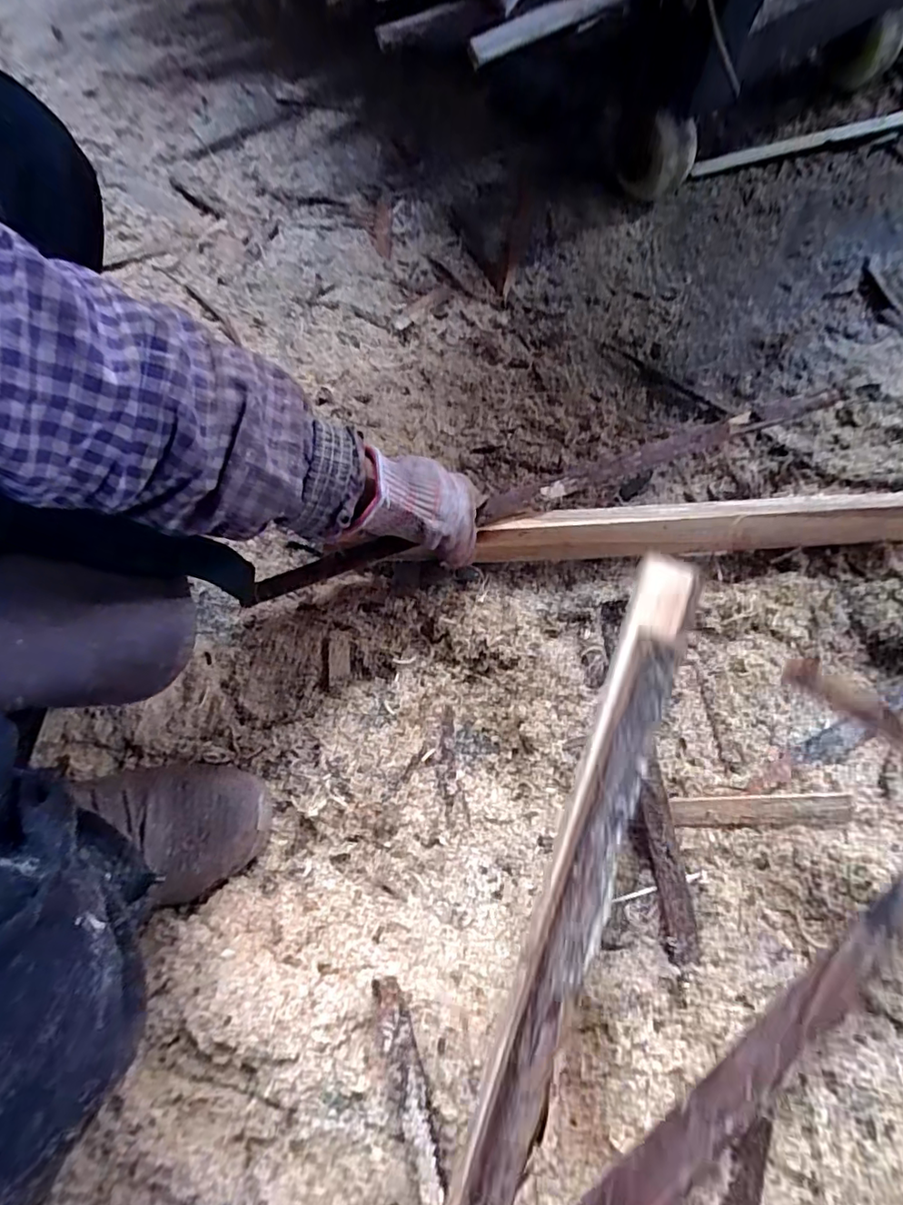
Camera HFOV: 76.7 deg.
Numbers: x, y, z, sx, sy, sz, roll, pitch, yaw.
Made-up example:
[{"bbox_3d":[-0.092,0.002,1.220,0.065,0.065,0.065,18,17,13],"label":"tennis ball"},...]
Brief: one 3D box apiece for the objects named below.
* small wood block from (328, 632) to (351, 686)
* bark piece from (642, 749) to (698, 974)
[{"bbox_3d":[-0.088,0.042,0.446,0.017,0.004,0.041,-6,67,0],"label":"small wood block"},{"bbox_3d":[0.142,0.165,0.376,0.022,0.009,0.124,-3,68,1],"label":"bark piece"}]

